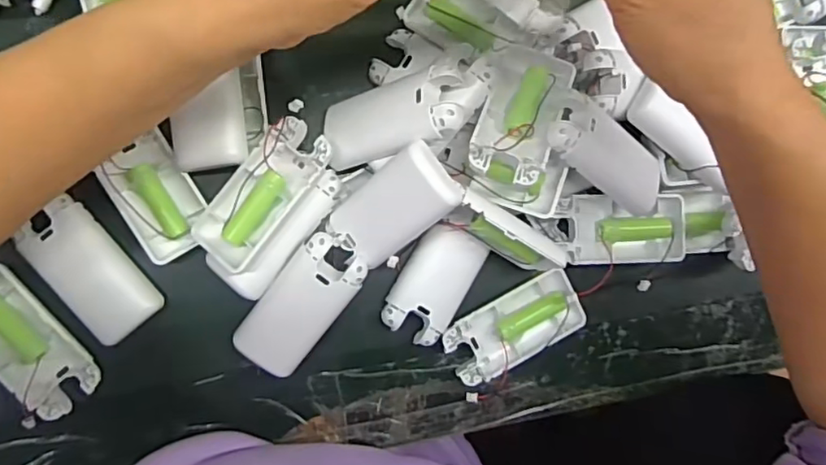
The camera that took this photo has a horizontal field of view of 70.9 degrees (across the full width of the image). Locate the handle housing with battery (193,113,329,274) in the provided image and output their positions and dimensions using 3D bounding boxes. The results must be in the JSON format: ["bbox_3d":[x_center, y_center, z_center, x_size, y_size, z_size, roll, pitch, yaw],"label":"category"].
[{"bbox_3d":[-0.091,-0.024,0.351,0.042,0.026,0.093,38,83,-6],"label":"handle housing with battery"}]

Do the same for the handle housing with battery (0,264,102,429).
[{"bbox_3d":[-0.238,0.068,0.357,0.049,0.026,0.095,-36,94,-8],"label":"handle housing with battery"}]

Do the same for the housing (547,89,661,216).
[{"bbox_3d":[0.119,-0.047,0.353,0.092,0.017,0.039,32,88,-27],"label":"housing"}]

